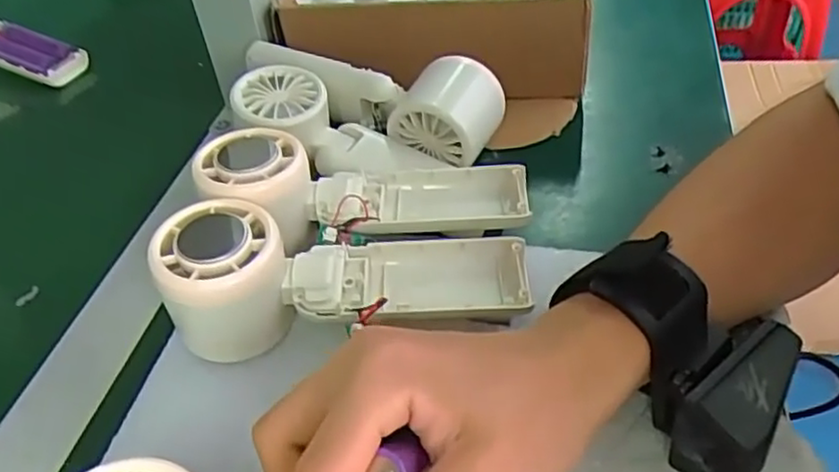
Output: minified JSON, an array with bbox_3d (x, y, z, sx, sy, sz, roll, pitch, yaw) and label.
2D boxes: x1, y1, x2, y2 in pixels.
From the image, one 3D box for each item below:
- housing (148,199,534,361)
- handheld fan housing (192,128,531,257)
[{"bbox_3d":[-0.032,0.019,0.312,0.161,0.058,0.055,-6,44,-1],"label":"housing"},{"bbox_3d":[-0.029,-0.020,0.351,0.160,0.043,0.057,5,41,-10],"label":"handheld fan housing"}]

